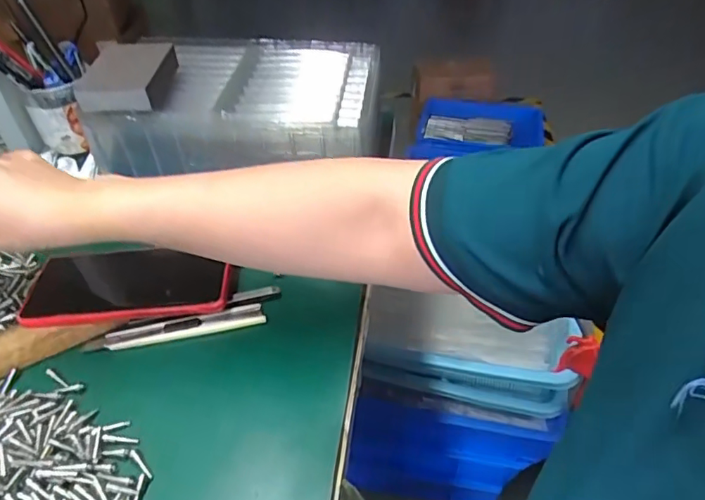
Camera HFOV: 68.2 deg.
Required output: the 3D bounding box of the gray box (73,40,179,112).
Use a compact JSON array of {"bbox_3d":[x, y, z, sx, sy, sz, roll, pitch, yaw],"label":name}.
[{"bbox_3d":[-0.223,-0.173,0.513,0.079,0.030,0.098,2,42,3],"label":"gray box"}]

